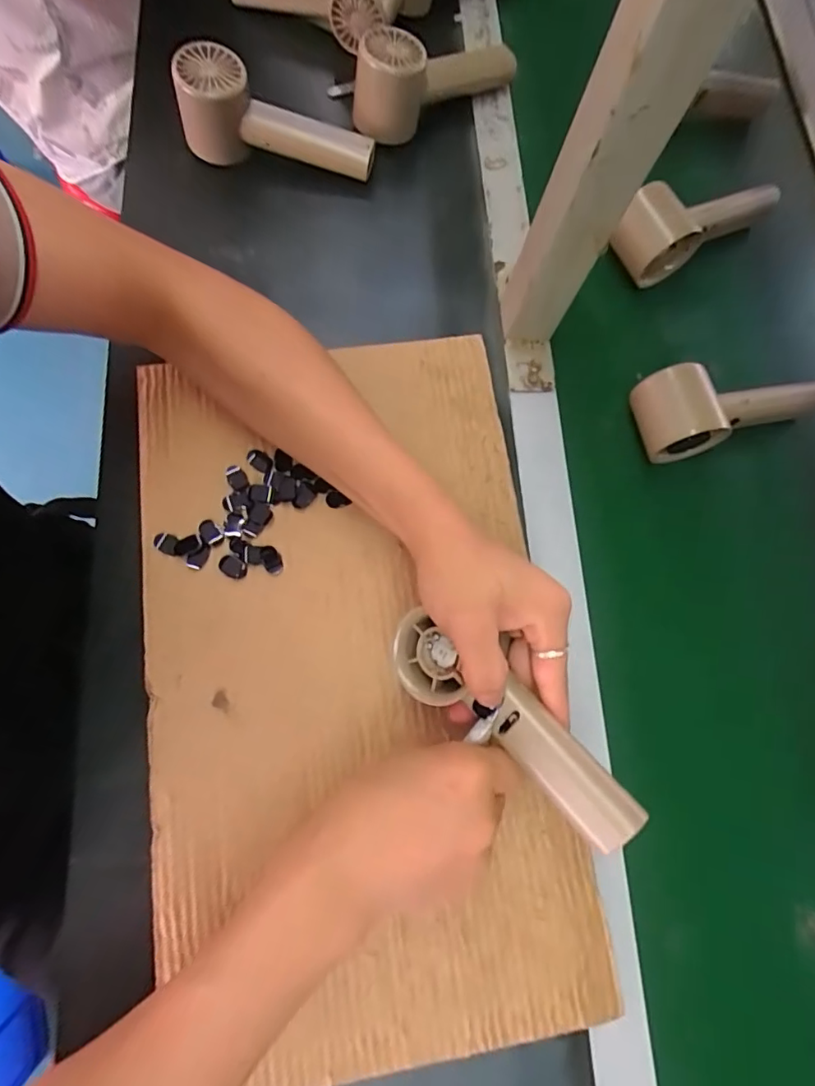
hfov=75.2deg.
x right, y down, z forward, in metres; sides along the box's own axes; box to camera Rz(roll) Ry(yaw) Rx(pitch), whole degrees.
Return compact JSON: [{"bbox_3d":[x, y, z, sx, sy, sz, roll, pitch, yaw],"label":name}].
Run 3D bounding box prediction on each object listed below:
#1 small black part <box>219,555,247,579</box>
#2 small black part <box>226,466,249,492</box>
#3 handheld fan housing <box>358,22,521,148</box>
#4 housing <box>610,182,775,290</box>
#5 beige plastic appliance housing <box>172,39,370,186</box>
[{"bbox_3d":[-0.122,0.017,0.370,0.019,0.004,0.014,25,75,2],"label":"small black part"},{"bbox_3d":[-0.126,-0.049,0.392,0.013,0.004,0.020,-27,79,-10],"label":"small black part"},{"bbox_3d":[0.029,-0.420,0.480,0.161,0.070,0.051,-24,78,-10],"label":"handheld fan housing"},{"bbox_3d":[0.256,-0.291,0.476,0.171,0.069,0.054,-29,80,-11],"label":"housing"},{"bbox_3d":[-0.111,-0.364,0.463,0.162,0.079,0.053,7,75,-2],"label":"beige plastic appliance housing"}]

